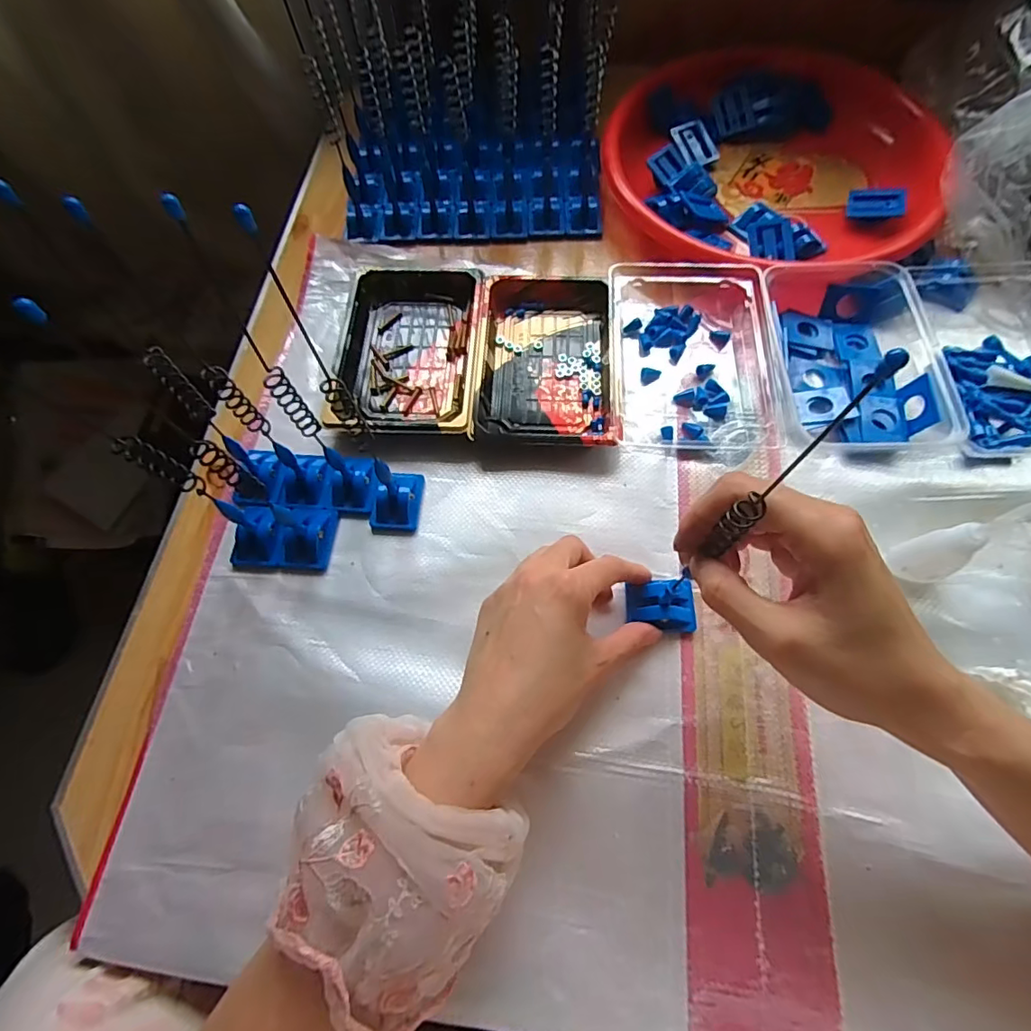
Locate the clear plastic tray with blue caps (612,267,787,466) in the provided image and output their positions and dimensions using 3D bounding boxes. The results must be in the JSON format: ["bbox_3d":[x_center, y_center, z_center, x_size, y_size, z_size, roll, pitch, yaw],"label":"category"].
[{"bbox_3d":[0.135,-0.128,0.412,0.121,0.030,0.170,0,67,2],"label":"clear plastic tray with blue caps"}]

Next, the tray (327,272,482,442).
[{"bbox_3d":[-0.083,-0.135,0.429,0.116,0.023,0.157,4,67,3],"label":"tray"}]

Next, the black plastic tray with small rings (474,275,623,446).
[{"bbox_3d":[0.024,-0.126,0.420,0.105,0.022,0.163,0,67,2],"label":"black plastic tray with small rings"}]

